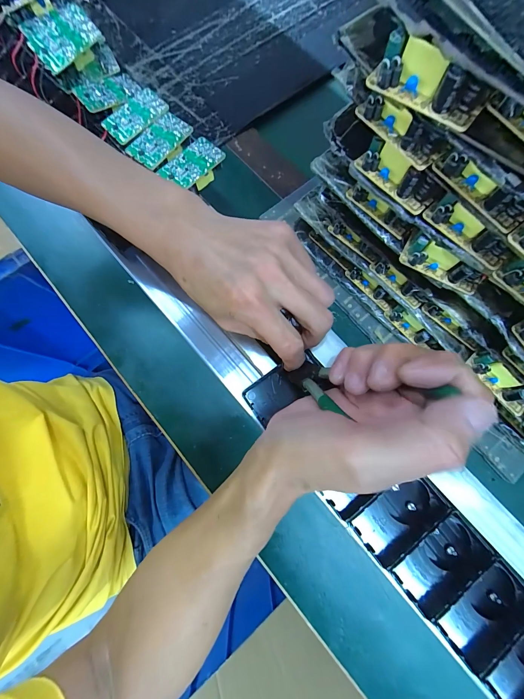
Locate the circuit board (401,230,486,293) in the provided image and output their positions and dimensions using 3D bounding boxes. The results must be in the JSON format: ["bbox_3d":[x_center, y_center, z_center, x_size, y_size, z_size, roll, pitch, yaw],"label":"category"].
[{"bbox_3d":[0.143,-0.067,0.221,0.065,0.022,0.022,40,79,9],"label":"circuit board"}]

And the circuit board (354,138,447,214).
[{"bbox_3d":[0.099,-0.127,0.203,0.063,0.024,0.018,41,80,9],"label":"circuit board"}]

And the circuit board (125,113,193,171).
[{"bbox_3d":[-0.103,-0.210,0.281,0.034,0.004,0.062,41,80,9],"label":"circuit board"}]

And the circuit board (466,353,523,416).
[{"bbox_3d":[0.216,0.030,0.254,0.018,0.020,0.063,-37,79,-9],"label":"circuit board"}]

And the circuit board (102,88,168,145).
[{"bbox_3d":[-0.131,-0.241,0.287,0.064,0.004,0.041,-43,80,-10],"label":"circuit board"}]

